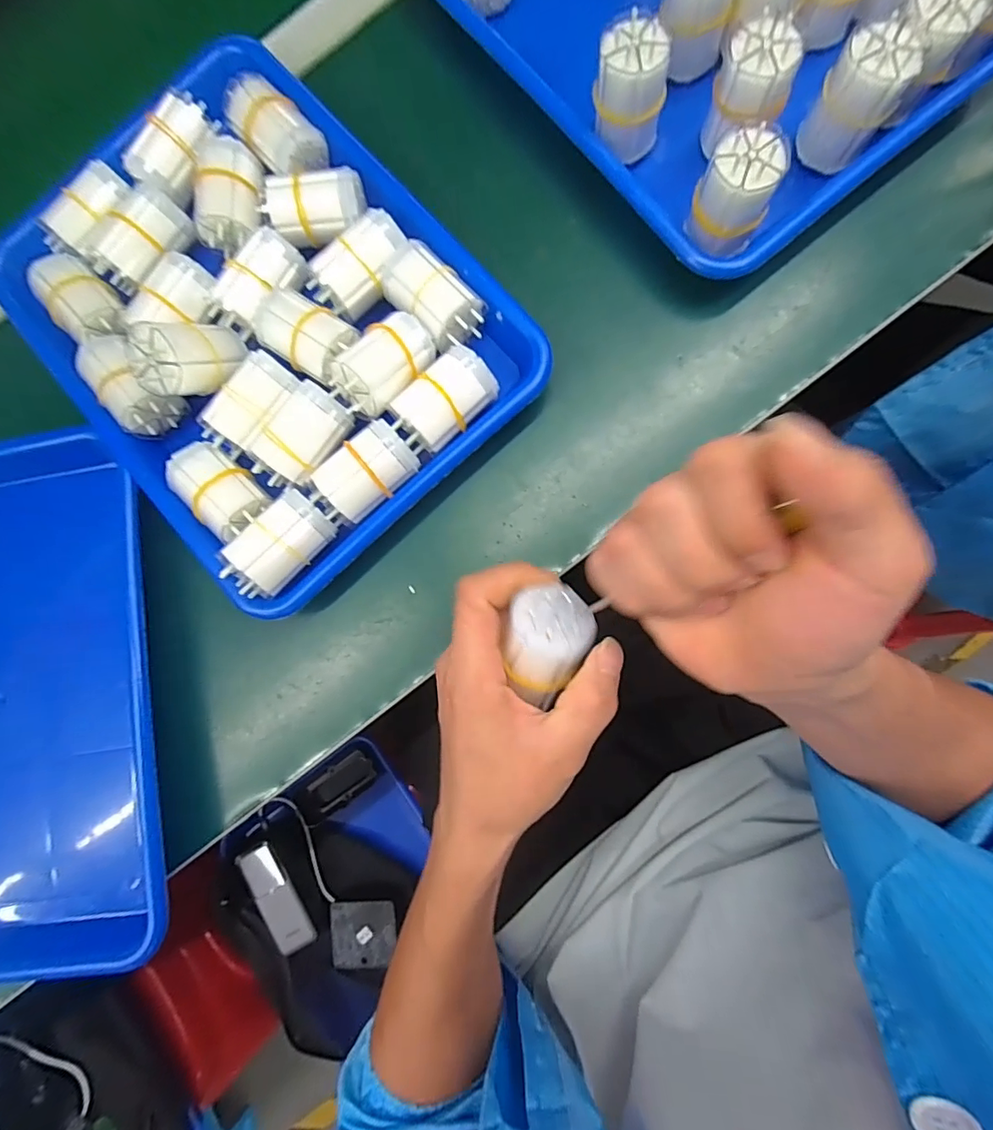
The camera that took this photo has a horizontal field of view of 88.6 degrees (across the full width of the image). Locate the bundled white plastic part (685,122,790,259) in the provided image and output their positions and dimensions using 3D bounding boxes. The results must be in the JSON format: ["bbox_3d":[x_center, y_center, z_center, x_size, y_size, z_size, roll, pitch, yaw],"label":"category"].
[{"bbox_3d":[0.133,-0.207,0.288,0.041,0.057,0.035,23,88,9],"label":"bundled white plastic part"}]

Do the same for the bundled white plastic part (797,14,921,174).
[{"bbox_3d":[0.200,-0.258,0.282,0.037,0.055,0.034,-1,85,7],"label":"bundled white plastic part"}]

